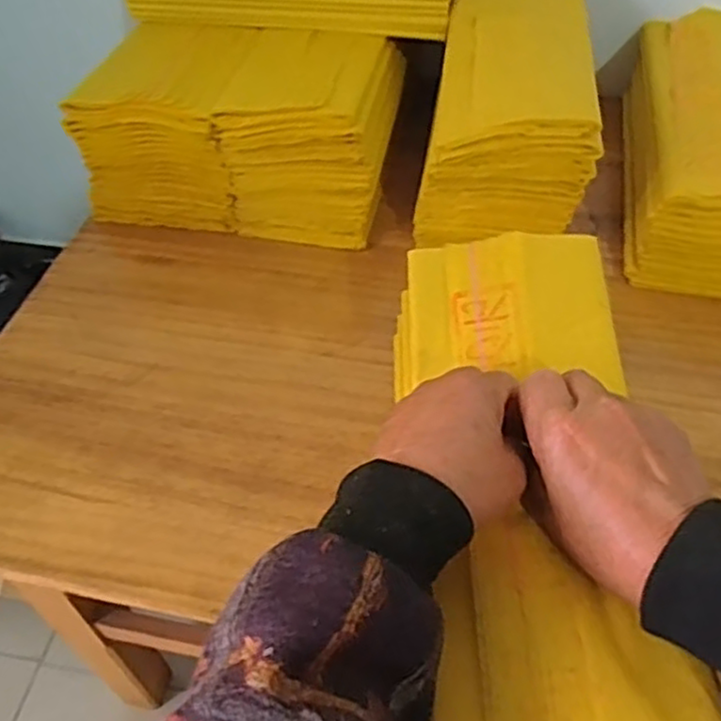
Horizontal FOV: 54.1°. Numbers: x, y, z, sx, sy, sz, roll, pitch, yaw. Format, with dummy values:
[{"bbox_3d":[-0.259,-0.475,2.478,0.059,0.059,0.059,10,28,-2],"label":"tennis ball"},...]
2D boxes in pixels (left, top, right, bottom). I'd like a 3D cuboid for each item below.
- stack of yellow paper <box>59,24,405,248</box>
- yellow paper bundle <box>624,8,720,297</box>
[{"bbox_3d":[-0.104,-0.220,0.658,0.256,0.127,0.166,6,50,6],"label":"stack of yellow paper"},{"bbox_3d":[0.326,-0.209,0.660,0.137,0.100,0.322,8,50,7],"label":"yellow paper bundle"}]

